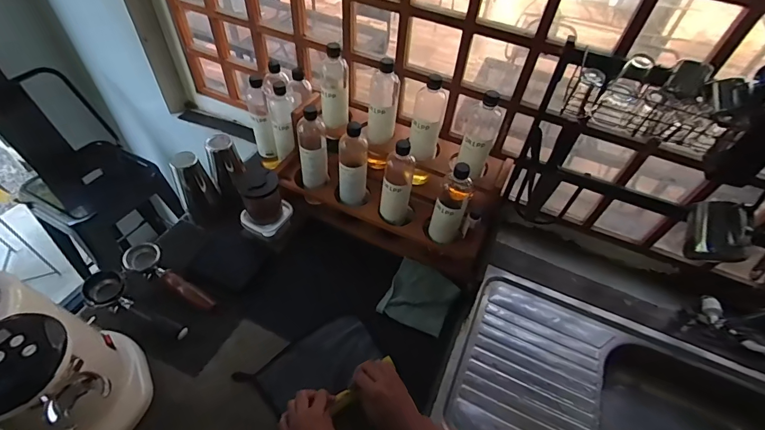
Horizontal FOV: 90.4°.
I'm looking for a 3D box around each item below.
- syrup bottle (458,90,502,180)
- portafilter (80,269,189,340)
[{"bbox_3d":[0.206,-0.167,0.816,0.066,0.196,0.067,20,51,11],"label":"syrup bottle"},{"bbox_3d":[-0.508,0.197,0.787,0.234,0.051,0.072,32,53,1],"label":"portafilter"}]

